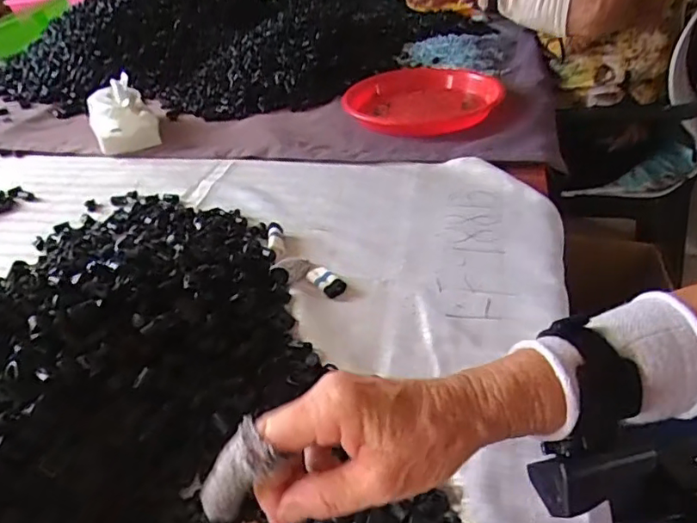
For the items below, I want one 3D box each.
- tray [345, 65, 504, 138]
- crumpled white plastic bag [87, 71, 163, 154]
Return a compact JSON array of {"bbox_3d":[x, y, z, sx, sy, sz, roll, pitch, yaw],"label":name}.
[{"bbox_3d":[0.102,-0.222,0.737,0.210,0.037,0.154,13,41,25],"label":"tray"},{"bbox_3d":[-0.348,-0.226,0.822,0.093,0.072,0.120,-21,39,-19],"label":"crumpled white plastic bag"}]

